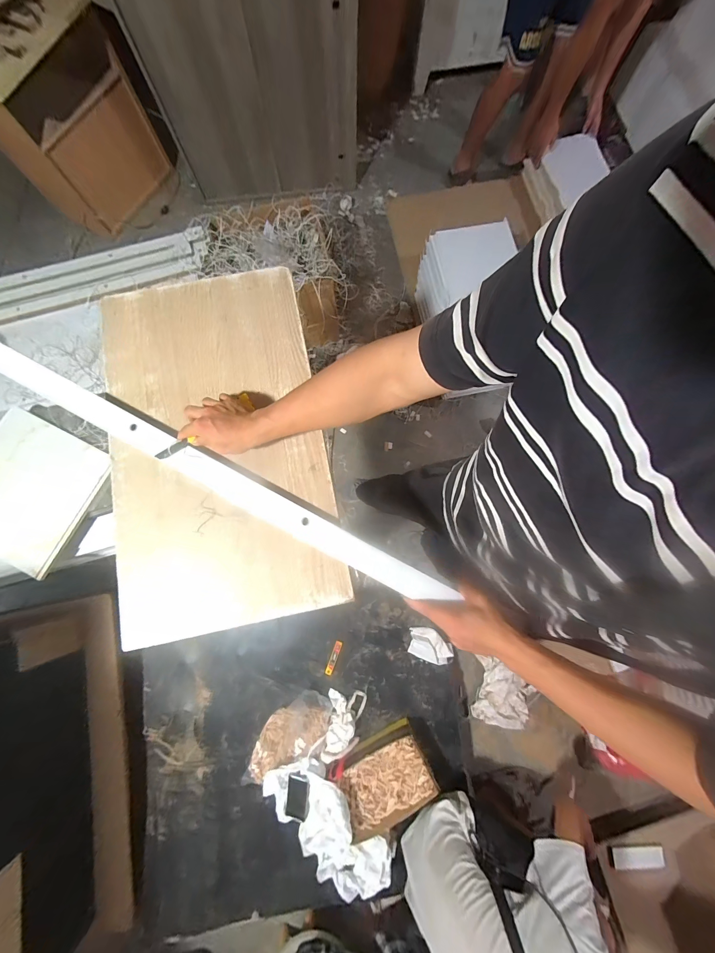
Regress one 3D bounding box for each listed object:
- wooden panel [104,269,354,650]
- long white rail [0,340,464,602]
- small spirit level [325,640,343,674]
[{"bbox_3d":[-0.251,-0.067,0.550,0.374,0.023,0.641,-10,82,-4],"label":"wooden panel"},{"bbox_3d":[-0.277,-0.023,0.525,0.955,0.017,0.052,28,80,3],"label":"long white rail"},{"bbox_3d":[-0.098,0.750,1.257,0.030,0.013,0.133,21,80,3],"label":"small spirit level"}]

